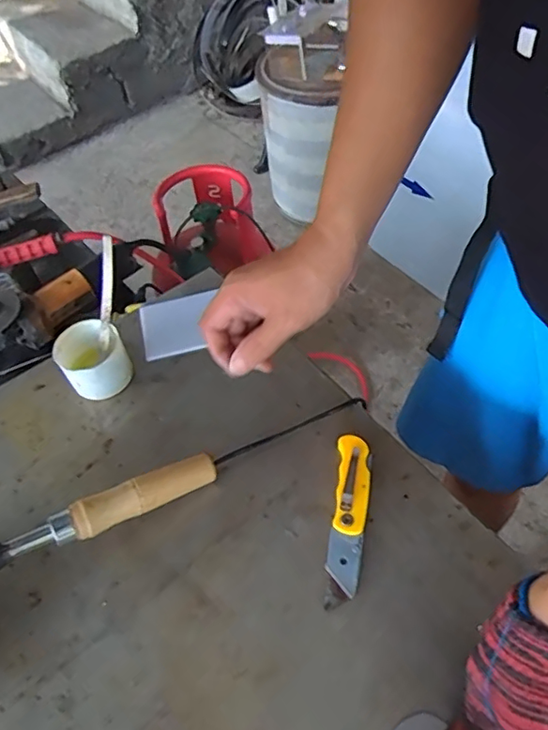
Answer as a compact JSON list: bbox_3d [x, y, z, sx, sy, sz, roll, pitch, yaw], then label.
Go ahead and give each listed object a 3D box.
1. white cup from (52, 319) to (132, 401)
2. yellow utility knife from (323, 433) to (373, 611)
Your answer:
[{"bbox_3d":[-0.183,-0.004,0.559,0.062,0.055,0.062,-2,52,3],"label":"white cup"},{"bbox_3d":[0.063,0.125,0.457,0.030,0.012,0.142,5,53,9],"label":"yellow utility knife"}]

